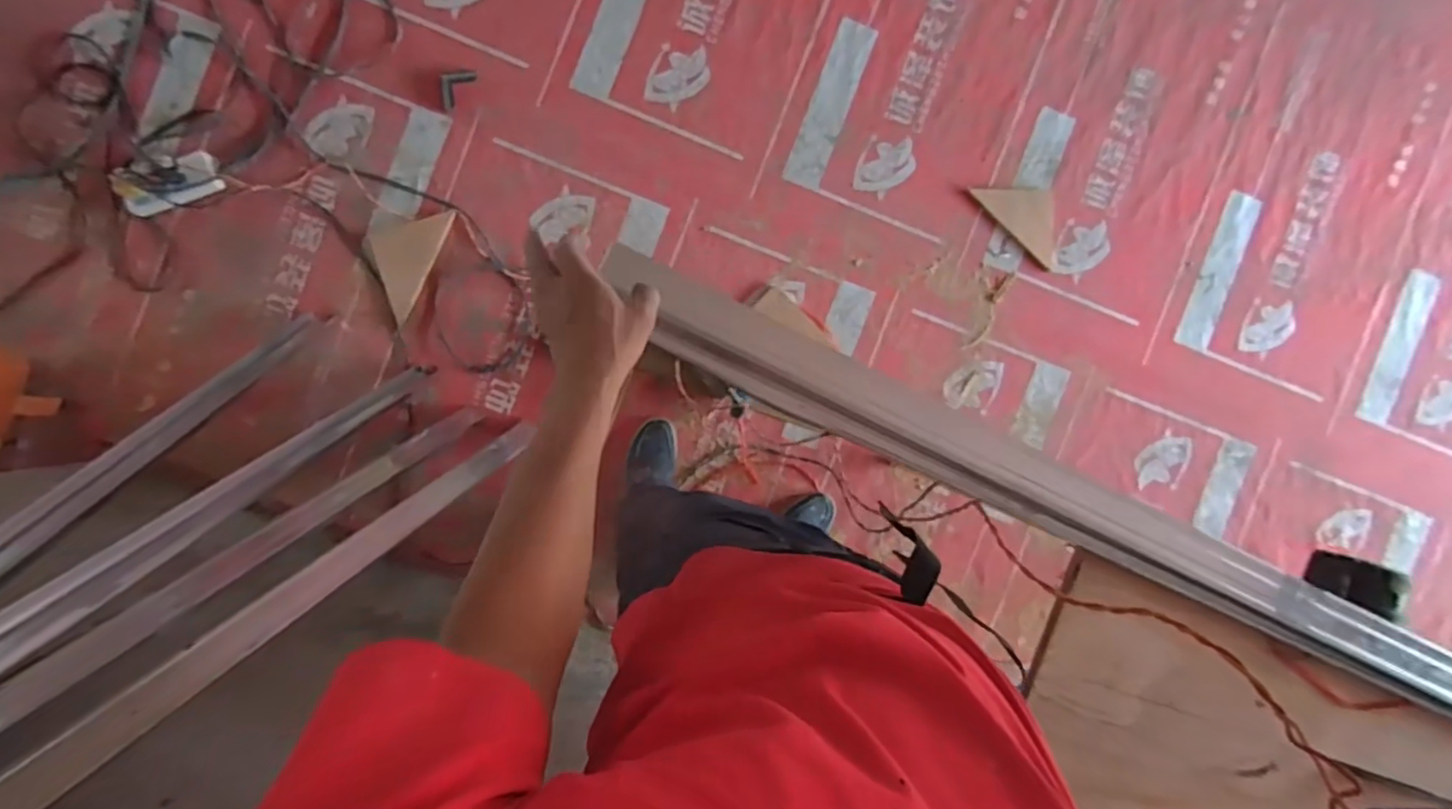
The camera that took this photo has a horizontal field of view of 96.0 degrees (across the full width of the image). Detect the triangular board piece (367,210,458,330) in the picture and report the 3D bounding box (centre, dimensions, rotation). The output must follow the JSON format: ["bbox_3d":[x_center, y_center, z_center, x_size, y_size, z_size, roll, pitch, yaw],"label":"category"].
[{"bbox_3d":[-0.713,-0.326,1.435,0.133,0.018,0.258,26,89,-7],"label":"triangular board piece"}]

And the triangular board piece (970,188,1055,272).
[{"bbox_3d":[0.695,-0.422,1.560,0.220,0.013,0.189,-2,85,-10],"label":"triangular board piece"}]

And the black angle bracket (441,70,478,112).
[{"bbox_3d":[-0.588,-0.689,1.413,0.052,0.018,0.100,37,88,-6],"label":"black angle bracket"}]

